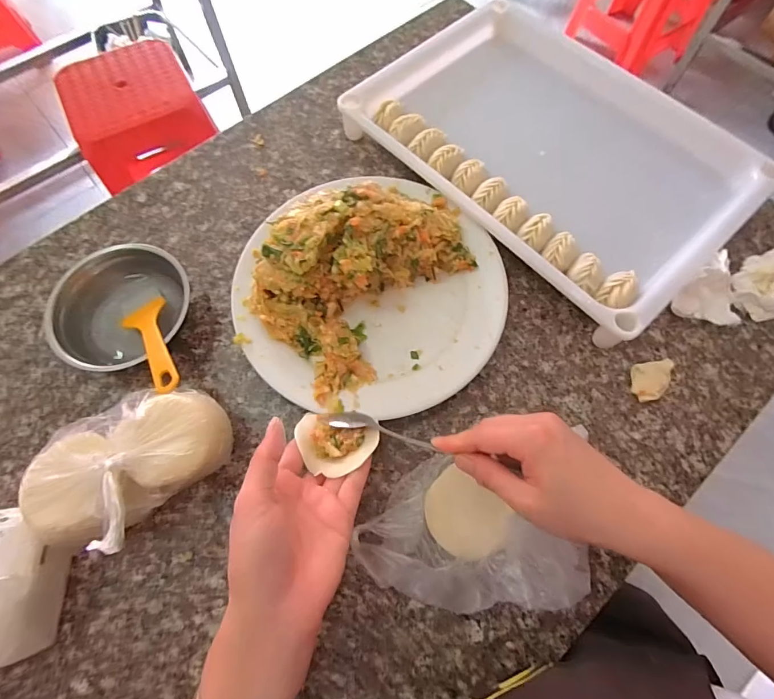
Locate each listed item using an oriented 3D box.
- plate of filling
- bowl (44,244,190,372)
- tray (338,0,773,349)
[{"bbox_3d":[-0.013,-0.058,0.355,0.238,0.078,0.217,0,69,0],"label":"plate of filling"},{"bbox_3d":[-0.238,-0.036,0.378,0.117,0.045,0.104,-36,73,-12],"label":"bowl"},{"bbox_3d":[0.165,-0.208,0.432,0.247,0.042,0.375,-41,74,-14],"label":"tray"}]

